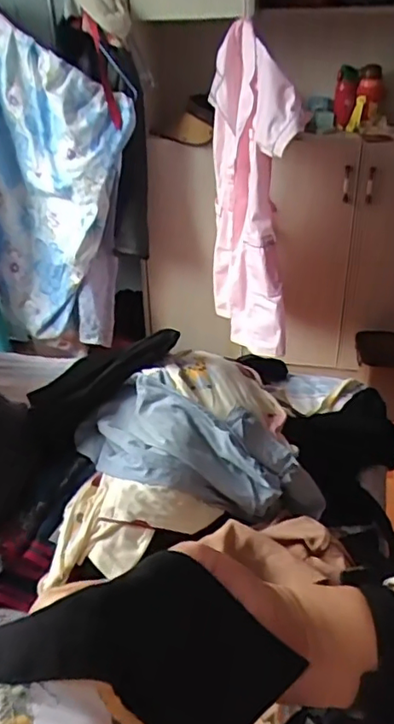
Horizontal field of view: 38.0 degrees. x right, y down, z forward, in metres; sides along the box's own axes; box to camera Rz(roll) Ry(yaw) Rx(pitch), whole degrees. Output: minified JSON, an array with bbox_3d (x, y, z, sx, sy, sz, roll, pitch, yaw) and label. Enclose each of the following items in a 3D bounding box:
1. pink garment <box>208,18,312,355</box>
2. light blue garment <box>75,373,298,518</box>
[{"bbox_3d":[0.143,-0.447,1.614,0.123,0.770,0.500,-8,32,-11],"label":"pink garment"},{"bbox_3d":[-0.031,0.126,0.861,0.344,0.108,0.176,7,32,14],"label":"light blue garment"}]

